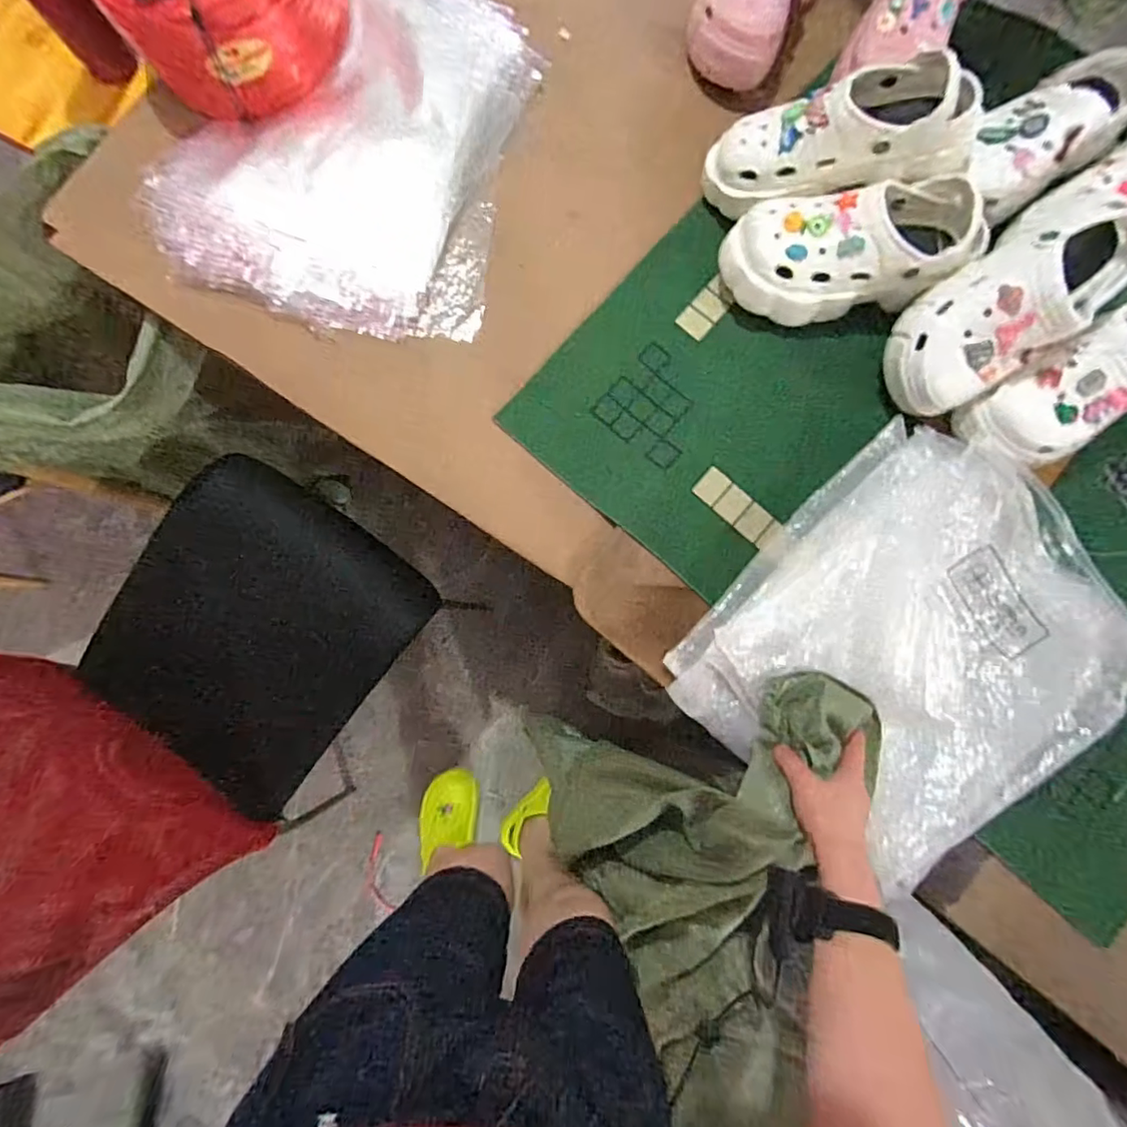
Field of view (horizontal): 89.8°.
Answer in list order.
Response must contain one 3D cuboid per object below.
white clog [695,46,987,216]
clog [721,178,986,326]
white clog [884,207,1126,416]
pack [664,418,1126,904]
[{"bbox_3d":[0.297,-0.473,0.625,0.279,0.090,0.115,-2,82,19],"label":"white clog"},{"bbox_3d":[0.316,-0.345,0.634,0.263,0.102,0.118,0,82,1],"label":"clog"},{"bbox_3d":[0.450,-0.261,0.569,0.235,0.087,0.115,-35,83,17],"label":"white clog"},{"bbox_3d":[0.356,0.093,0.598,0.420,0.043,0.360,-40,83,-4],"label":"pack"}]

